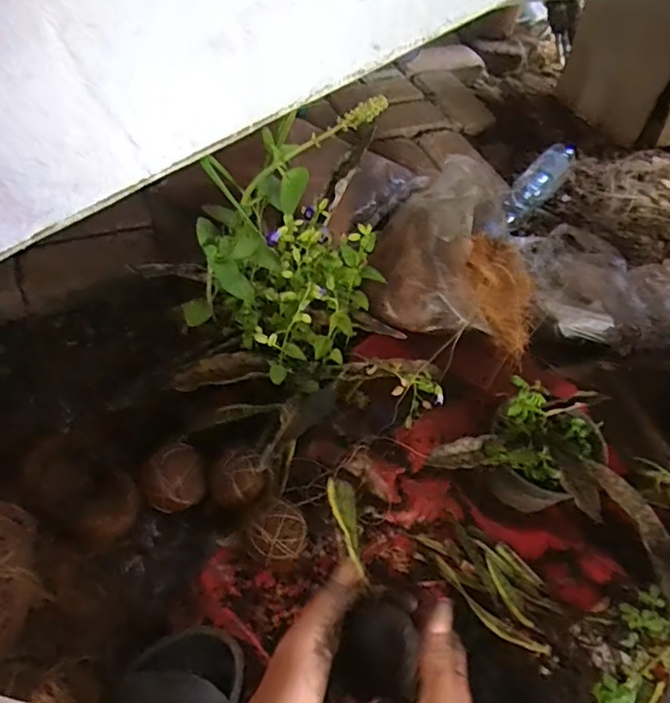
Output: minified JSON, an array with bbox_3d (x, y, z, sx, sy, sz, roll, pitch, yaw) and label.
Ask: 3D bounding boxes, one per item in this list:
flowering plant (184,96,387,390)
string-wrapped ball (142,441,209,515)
[{"bbox_3d":[-0.055,-0.101,0.612,0.193,0.235,0.204,5,51,-2],"label":"flowering plant"},{"bbox_3d":[-0.185,0.154,0.670,0.068,0.062,0.064,3,51,-3],"label":"string-wrapped ball"}]

